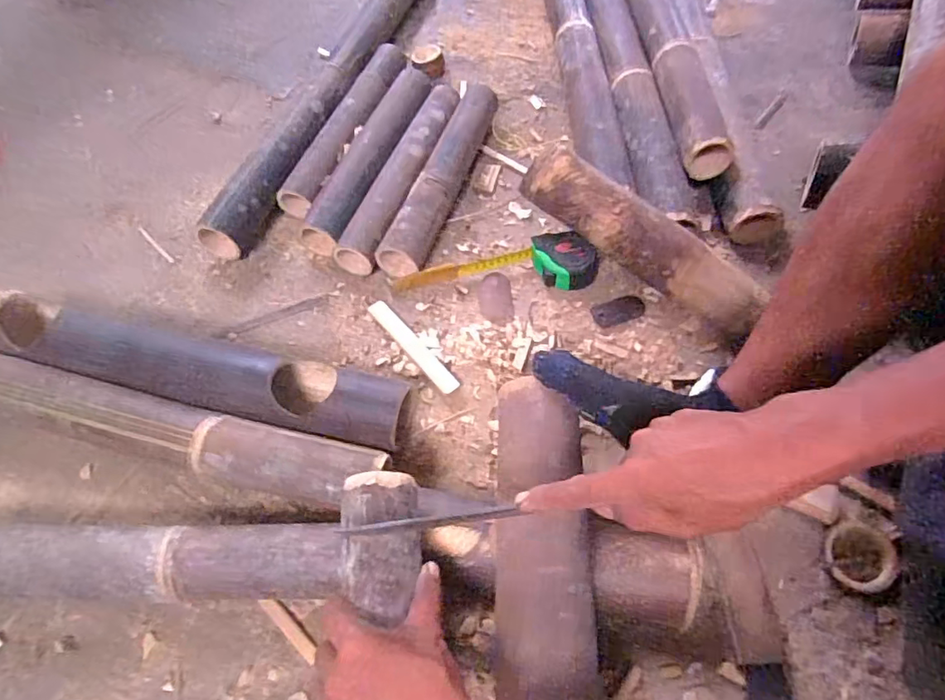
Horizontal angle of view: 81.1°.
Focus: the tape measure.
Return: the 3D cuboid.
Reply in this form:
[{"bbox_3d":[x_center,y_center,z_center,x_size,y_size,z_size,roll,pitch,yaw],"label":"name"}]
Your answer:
[{"bbox_3d":[0.031,-0.121,0.725,0.267,0.051,0.075,0,58,1],"label":"tape measure"}]

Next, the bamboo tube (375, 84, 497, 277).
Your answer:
[{"bbox_3d":[-0.035,-0.262,0.806,0.064,0.060,0.385,17,60,12],"label":"bamboo tube"}]

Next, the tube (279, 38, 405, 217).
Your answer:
[{"bbox_3d":[-0.186,-0.352,0.861,0.054,0.060,0.381,15,60,11],"label":"tube"}]

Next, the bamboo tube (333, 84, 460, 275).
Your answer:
[{"bbox_3d":[-0.095,-0.262,0.807,0.055,0.049,0.366,17,60,11],"label":"bamboo tube"}]

